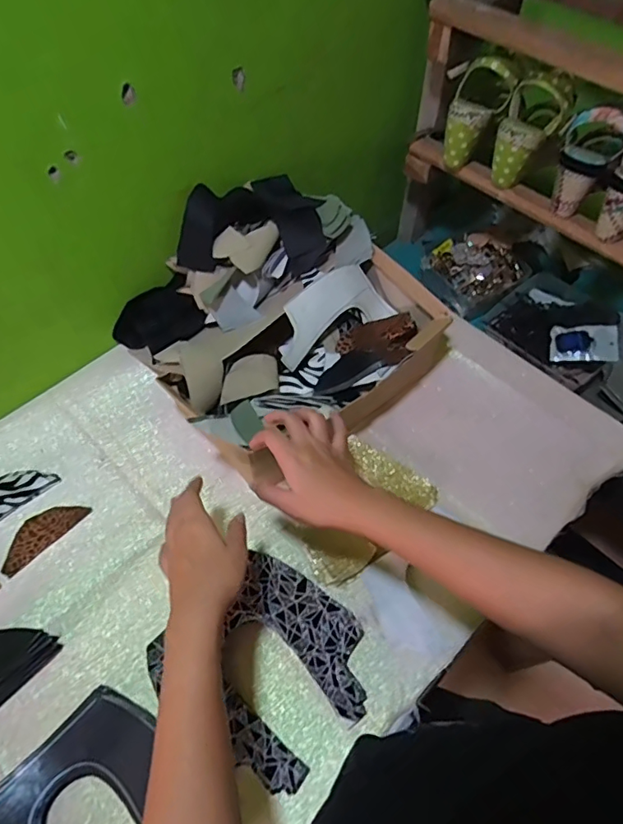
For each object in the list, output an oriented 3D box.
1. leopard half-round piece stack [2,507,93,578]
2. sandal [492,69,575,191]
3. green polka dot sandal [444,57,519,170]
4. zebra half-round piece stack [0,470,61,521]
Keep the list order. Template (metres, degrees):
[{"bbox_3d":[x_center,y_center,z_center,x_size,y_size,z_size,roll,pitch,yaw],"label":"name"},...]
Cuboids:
[{"bbox_3d":[-0.317,0.139,0.605,0.045,0.008,0.105,39,64,21],"label":"leopard half-round piece stack"},{"bbox_3d":[0.307,-0.391,0.732,0.080,0.143,0.078,23,59,13],"label":"sandal"},{"bbox_3d":[0.227,-0.434,0.751,0.051,0.144,0.078,-17,56,-41],"label":"green polka dot sandal"},{"bbox_3d":[-0.369,0.101,0.623,0.112,0.009,0.049,-39,66,-23],"label":"zebra half-round piece stack"}]

